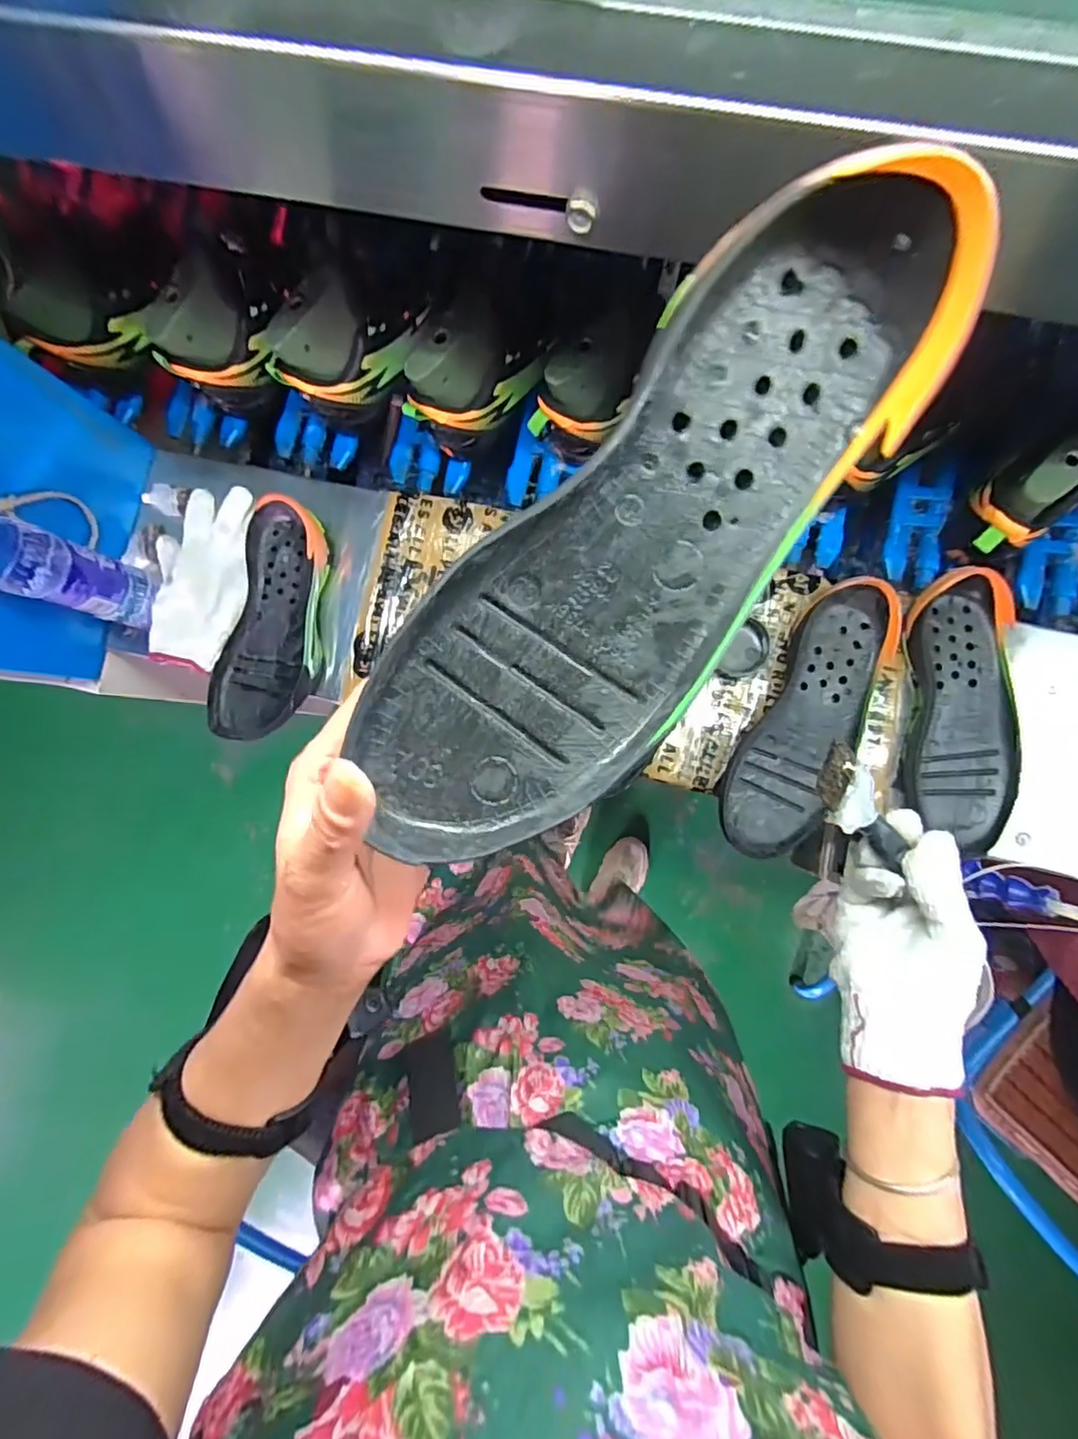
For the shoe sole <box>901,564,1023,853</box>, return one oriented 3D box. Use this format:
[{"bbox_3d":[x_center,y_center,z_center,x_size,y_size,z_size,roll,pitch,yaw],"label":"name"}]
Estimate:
[{"bbox_3d":[0.407,-0.008,0.553,0.091,0.048,0.252,1,83,3],"label":"shoe sole"}]

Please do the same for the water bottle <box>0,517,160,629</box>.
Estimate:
[{"bbox_3d":[-0.446,-0.138,0.544,0.054,0.227,0.066,22,85,5],"label":"water bottle"}]

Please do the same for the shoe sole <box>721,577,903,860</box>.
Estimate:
[{"bbox_3d":[0.261,0.003,0.568,0.094,0.048,0.279,26,85,6],"label":"shoe sole"}]

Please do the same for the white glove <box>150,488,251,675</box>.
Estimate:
[{"bbox_3d":[-0.365,-0.155,0.625,0.102,0.024,0.195,-3,83,3],"label":"white glove"}]

